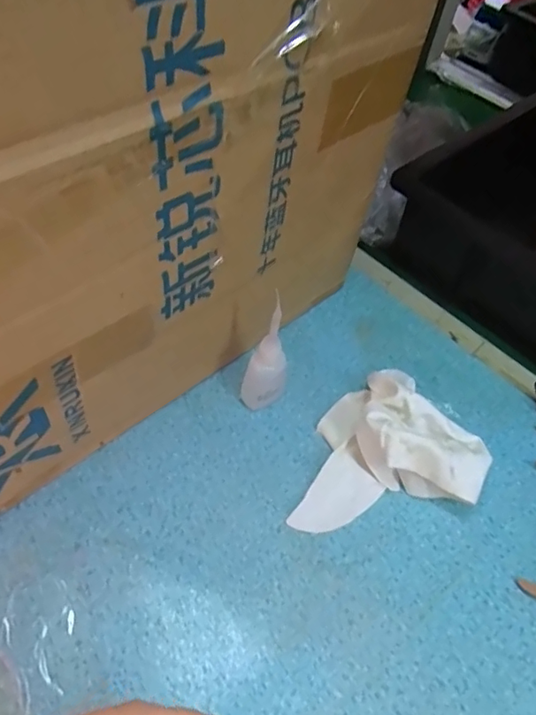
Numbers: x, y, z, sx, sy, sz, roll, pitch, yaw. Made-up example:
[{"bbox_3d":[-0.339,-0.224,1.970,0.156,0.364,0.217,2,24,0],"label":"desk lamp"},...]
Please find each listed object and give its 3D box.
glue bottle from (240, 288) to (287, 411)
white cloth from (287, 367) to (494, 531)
[{"bbox_3d":[-0.002,0.000,0.370,0.031,0.099,0.028,7,51,-3],"label":"glue bottle"},{"bbox_3d":[0.079,0.056,0.369,0.133,0.035,0.101,-2,53,-11],"label":"white cloth"}]

